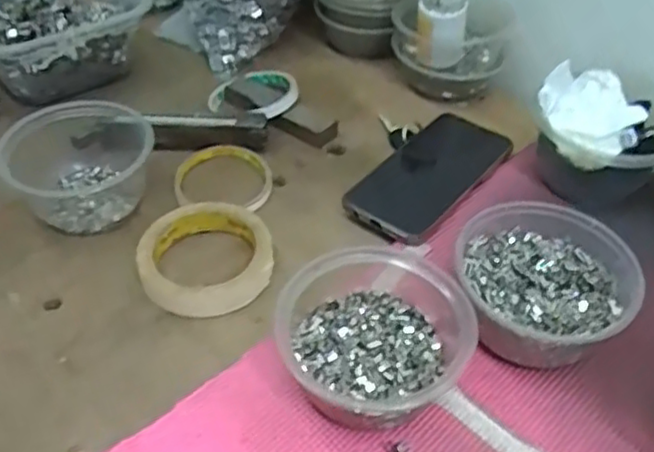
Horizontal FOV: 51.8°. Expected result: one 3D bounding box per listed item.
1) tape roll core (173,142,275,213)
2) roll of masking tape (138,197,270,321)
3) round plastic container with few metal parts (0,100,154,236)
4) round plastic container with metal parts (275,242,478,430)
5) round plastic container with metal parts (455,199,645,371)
[{"bbox_3d":[-0.089,-0.042,0.582,0.081,0.017,0.080,0,45,0],"label":"tape roll core"},{"bbox_3d":[-0.089,0.021,0.508,0.094,0.024,0.099,0,45,0],"label":"roll of masking tape"},{"bbox_3d":[-0.192,-0.049,0.547,0.129,0.058,0.098,-26,50,-24],"label":"round plastic container with few metal parts"},{"bbox_3d":[0.030,0.070,0.421,0.115,0.061,0.117,0,45,0],"label":"round plastic container with metal parts"},{"bbox_3d":[0.142,0.042,0.454,0.109,0.056,0.116,0,45,0],"label":"round plastic container with metal parts"}]

